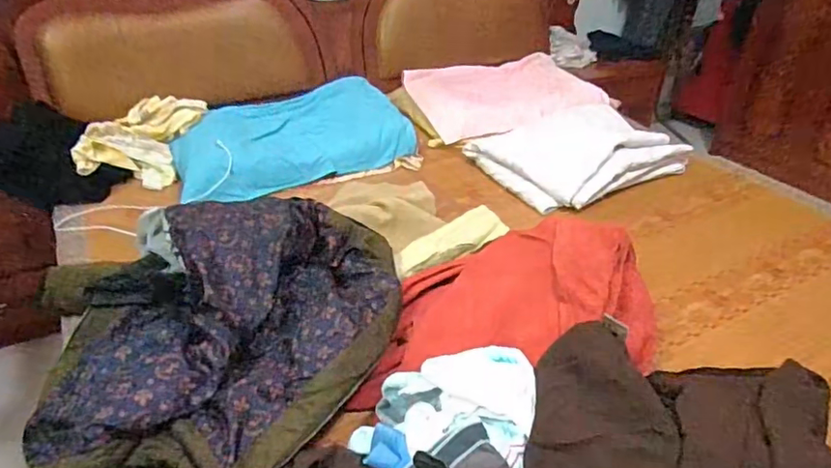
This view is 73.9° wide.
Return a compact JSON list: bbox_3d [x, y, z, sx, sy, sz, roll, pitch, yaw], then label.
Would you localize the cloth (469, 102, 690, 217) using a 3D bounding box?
[{"bbox_3d":[0.468,-0.261,1.621,0.534,0.120,0.416,-17,37,-24],"label":"cloth"}]

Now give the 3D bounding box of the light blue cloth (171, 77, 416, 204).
[{"bbox_3d":[-0.353,-0.282,1.605,0.669,0.135,0.351,-17,37,-24],"label":"light blue cloth"}]

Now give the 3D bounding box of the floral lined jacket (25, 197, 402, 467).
[{"bbox_3d":[-0.321,0.120,0.881,0.528,0.191,0.501,0,34,0],"label":"floral lined jacket"}]

